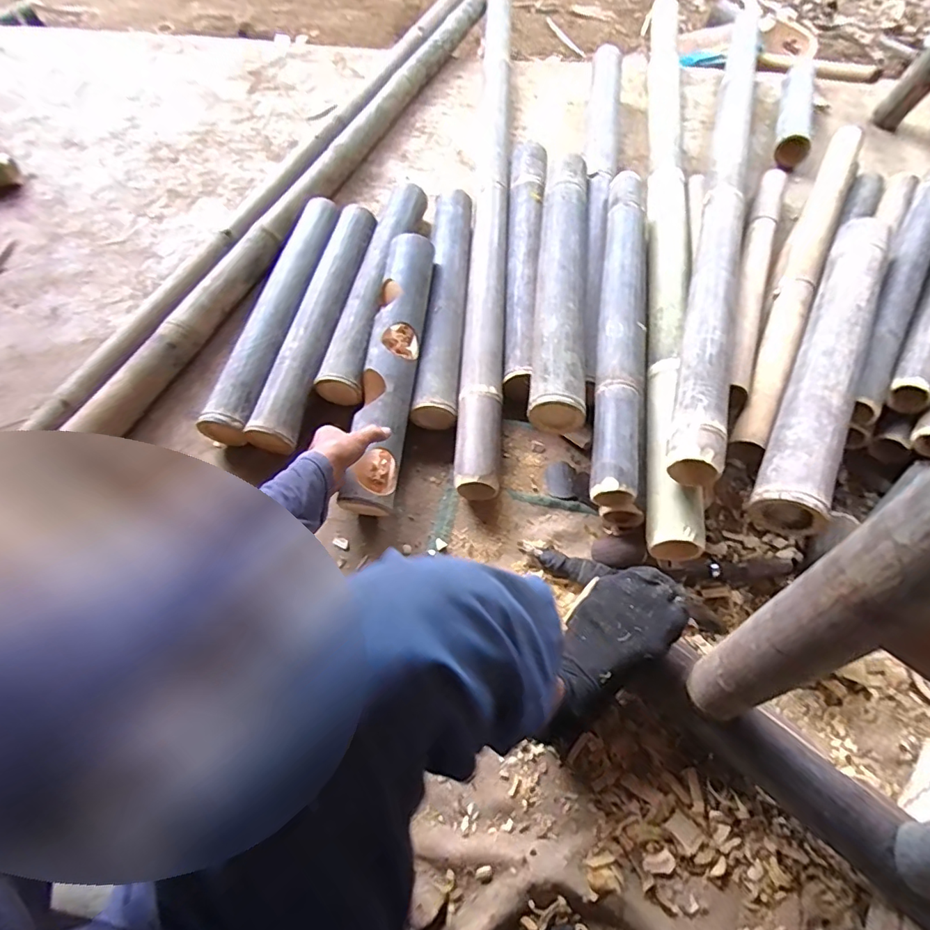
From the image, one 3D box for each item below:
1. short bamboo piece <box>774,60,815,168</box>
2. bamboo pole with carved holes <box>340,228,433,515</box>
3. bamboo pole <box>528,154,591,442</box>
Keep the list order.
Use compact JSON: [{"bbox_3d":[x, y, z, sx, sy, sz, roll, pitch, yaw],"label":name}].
[{"bbox_3d":[0.781,-0.825,1.190,0.080,0.062,0.322,17,66,9],"label":"short bamboo piece"},{"bbox_3d":[-0.118,-0.160,0.808,0.081,0.063,0.484,5,71,4],"label":"bamboo pole with carved holes"},{"bbox_3d":[0.166,-0.322,0.858,0.083,0.087,0.591,6,64,4],"label":"bamboo pole"}]

